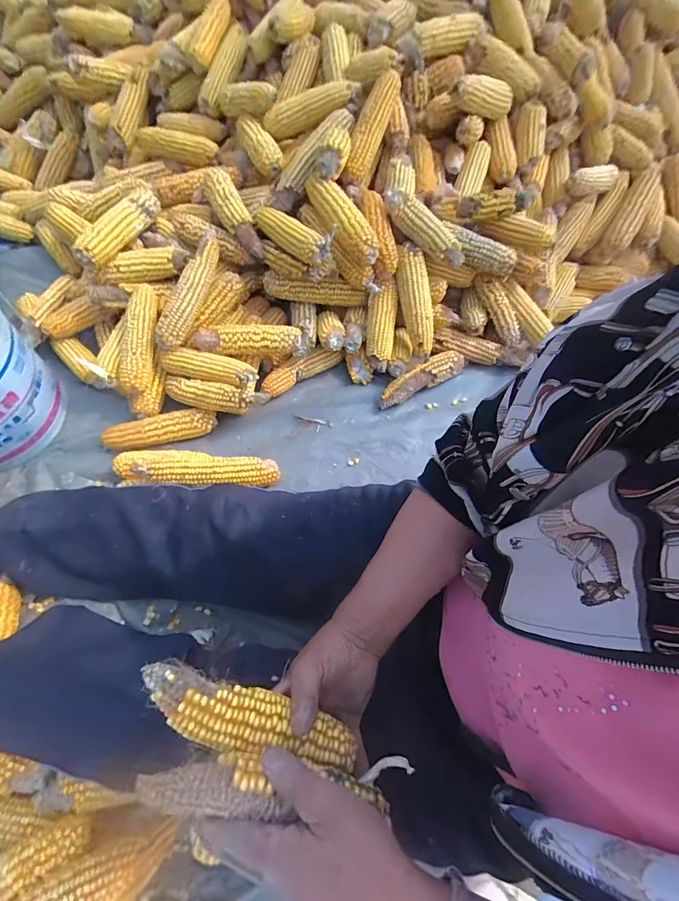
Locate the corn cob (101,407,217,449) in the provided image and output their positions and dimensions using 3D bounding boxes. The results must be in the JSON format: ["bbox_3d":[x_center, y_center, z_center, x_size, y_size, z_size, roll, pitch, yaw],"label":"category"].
[{"bbox_3d":[-0.316,-0.038,0.695,0.191,0.036,0.043,-7,65,-7],"label":"corn cob"}]

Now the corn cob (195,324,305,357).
[{"bbox_3d":[-0.159,-0.191,0.675,0.181,0.044,0.049,4,64,-2],"label":"corn cob"}]

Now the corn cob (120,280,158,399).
[{"bbox_3d":[-0.336,-0.194,0.680,0.057,0.043,0.186,3,84,-2],"label":"corn cob"}]

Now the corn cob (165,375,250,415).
[{"bbox_3d":[-0.230,-0.097,0.679,0.161,0.048,0.043,15,64,4],"label":"corn cob"}]

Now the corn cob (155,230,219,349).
[{"bbox_3d":[-0.250,-0.268,0.675,0.041,0.052,0.208,21,85,7],"label":"corn cob"}]

